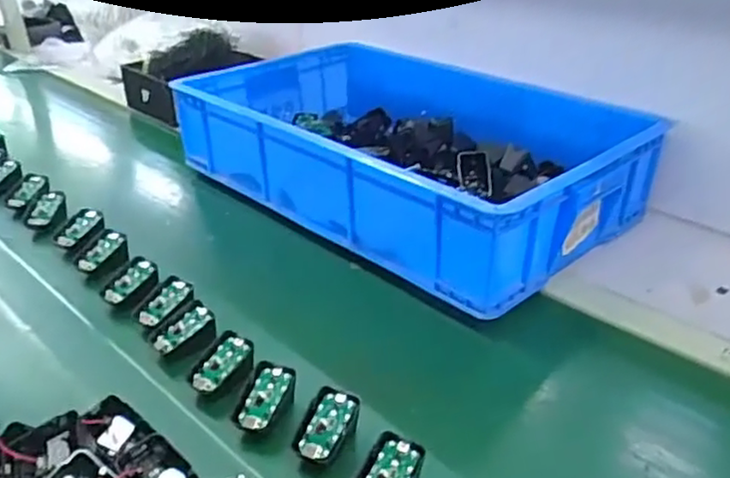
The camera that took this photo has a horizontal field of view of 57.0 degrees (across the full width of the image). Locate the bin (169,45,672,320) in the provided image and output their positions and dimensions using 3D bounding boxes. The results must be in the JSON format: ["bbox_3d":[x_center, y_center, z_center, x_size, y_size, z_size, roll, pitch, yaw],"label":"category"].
[{"bbox_3d":[0.073,-0.154,1.019,0.433,0.135,0.635,-27,39,-36],"label":"bin"}]

